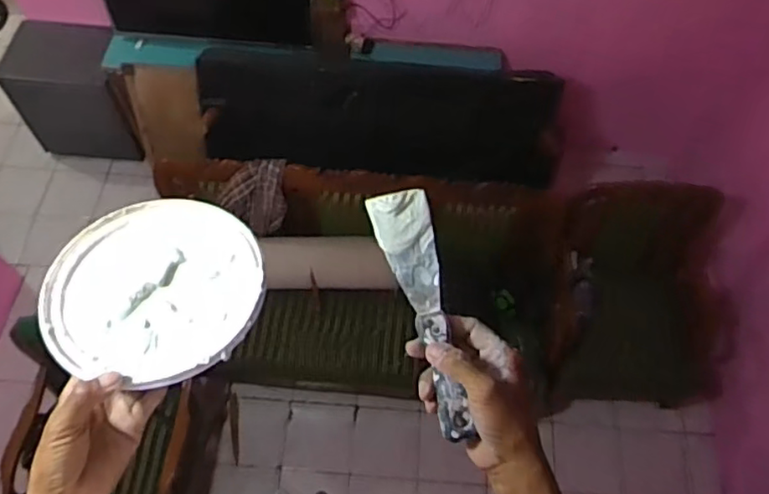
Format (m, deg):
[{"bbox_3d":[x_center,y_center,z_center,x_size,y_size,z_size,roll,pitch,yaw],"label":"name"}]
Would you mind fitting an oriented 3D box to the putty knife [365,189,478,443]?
[{"bbox_3d":[0.033,0.051,0.511,0.048,0.014,0.205,-12,72,-5],"label":"putty knife"}]

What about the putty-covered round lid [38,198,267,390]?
[{"bbox_3d":[-0.195,0.032,0.541,0.182,0.016,0.169,-1,60,1],"label":"putty-covered round lid"}]

